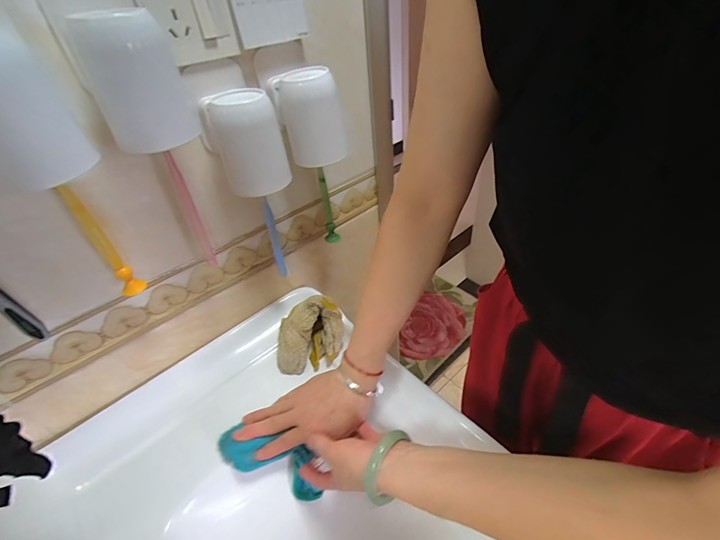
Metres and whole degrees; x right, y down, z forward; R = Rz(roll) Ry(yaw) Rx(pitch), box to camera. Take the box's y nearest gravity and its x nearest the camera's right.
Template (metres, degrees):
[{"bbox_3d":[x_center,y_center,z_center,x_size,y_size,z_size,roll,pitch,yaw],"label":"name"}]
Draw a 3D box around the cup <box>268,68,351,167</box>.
[{"bbox_3d":[-0.059,-0.186,0.431,0.070,0.097,0.062,-20,43,-15],"label":"cup"}]

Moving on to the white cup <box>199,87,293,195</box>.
[{"bbox_3d":[-0.128,-0.145,0.403,0.071,0.102,0.076,-23,43,-17],"label":"white cup"}]

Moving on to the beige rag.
[{"bbox_3d":[-0.080,0.085,0.524,0.098,0.088,0.078,-20,43,-15],"label":"beige rag"}]

